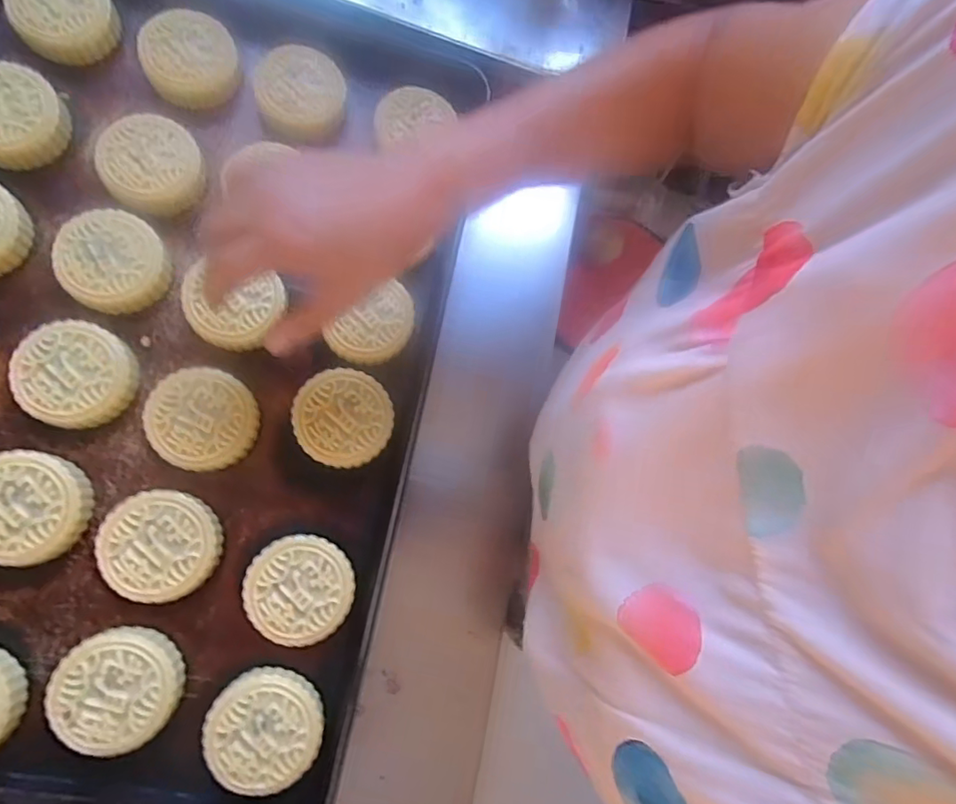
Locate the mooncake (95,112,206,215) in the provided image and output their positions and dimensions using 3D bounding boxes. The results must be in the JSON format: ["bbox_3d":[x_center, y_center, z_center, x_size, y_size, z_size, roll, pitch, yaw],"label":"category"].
[{"bbox_3d":[-0.245,-0.179,0.420,0.069,0.027,0.066,-20,76,-6],"label":"mooncake"}]

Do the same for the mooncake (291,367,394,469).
[{"bbox_3d":[-0.099,0.012,0.414,0.069,0.027,0.068,0,75,-1],"label":"mooncake"}]

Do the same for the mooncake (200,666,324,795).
[{"bbox_3d":[-0.138,0.213,0.362,0.070,0.023,0.065,0,75,-1],"label":"mooncake"}]

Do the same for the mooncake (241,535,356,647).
[{"bbox_3d":[-0.122,0.128,0.382,0.070,0.019,0.068,0,75,-1],"label":"mooncake"}]

